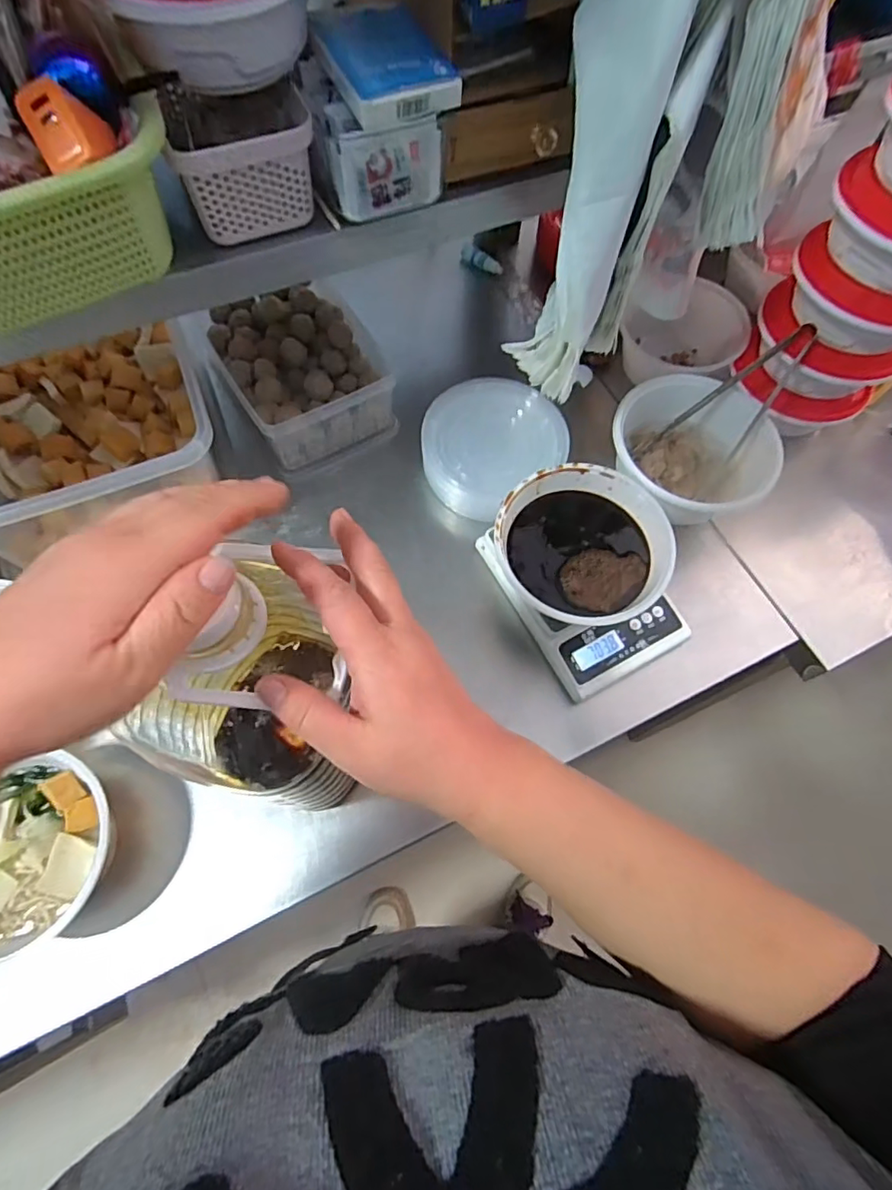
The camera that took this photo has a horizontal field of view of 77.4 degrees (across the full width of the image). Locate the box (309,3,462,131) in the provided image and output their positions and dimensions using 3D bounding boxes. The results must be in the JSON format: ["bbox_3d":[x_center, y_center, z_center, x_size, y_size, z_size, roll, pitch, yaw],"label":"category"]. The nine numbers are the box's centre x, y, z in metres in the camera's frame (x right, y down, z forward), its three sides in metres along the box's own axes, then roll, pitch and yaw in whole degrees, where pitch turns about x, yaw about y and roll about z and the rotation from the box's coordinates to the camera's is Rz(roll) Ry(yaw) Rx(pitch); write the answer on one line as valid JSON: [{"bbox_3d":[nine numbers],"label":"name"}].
[{"bbox_3d":[-0.048,-0.403,0.419,0.084,0.019,0.123,-19,69,-10],"label":"box"}]

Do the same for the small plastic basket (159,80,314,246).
[{"bbox_3d":[-0.152,-0.329,0.427,0.100,0.068,0.085,-17,68,-9],"label":"small plastic basket"}]

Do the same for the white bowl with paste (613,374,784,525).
[{"bbox_3d":[0.278,-0.175,0.667,0.187,0.091,0.148,-4,67,-4],"label":"white bowl with paste"}]

